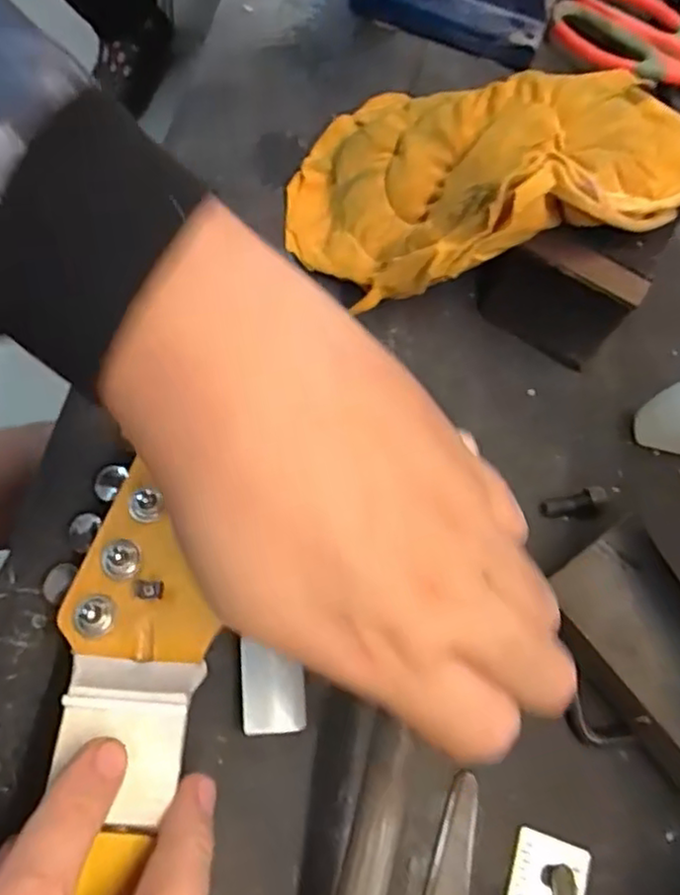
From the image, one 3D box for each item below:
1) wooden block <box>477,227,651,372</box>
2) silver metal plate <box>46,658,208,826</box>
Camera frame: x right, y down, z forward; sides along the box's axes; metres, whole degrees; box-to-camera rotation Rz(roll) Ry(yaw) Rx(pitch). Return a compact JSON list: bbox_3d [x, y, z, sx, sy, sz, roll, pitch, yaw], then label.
[{"bbox_3d":[0.106,-0.075,0.322,0.066,0.060,0.020,33,68,7],"label":"wooden block"},{"bbox_3d":[-0.075,0.101,0.228,0.045,0.013,0.052,3,67,-2],"label":"silver metal plate"}]

